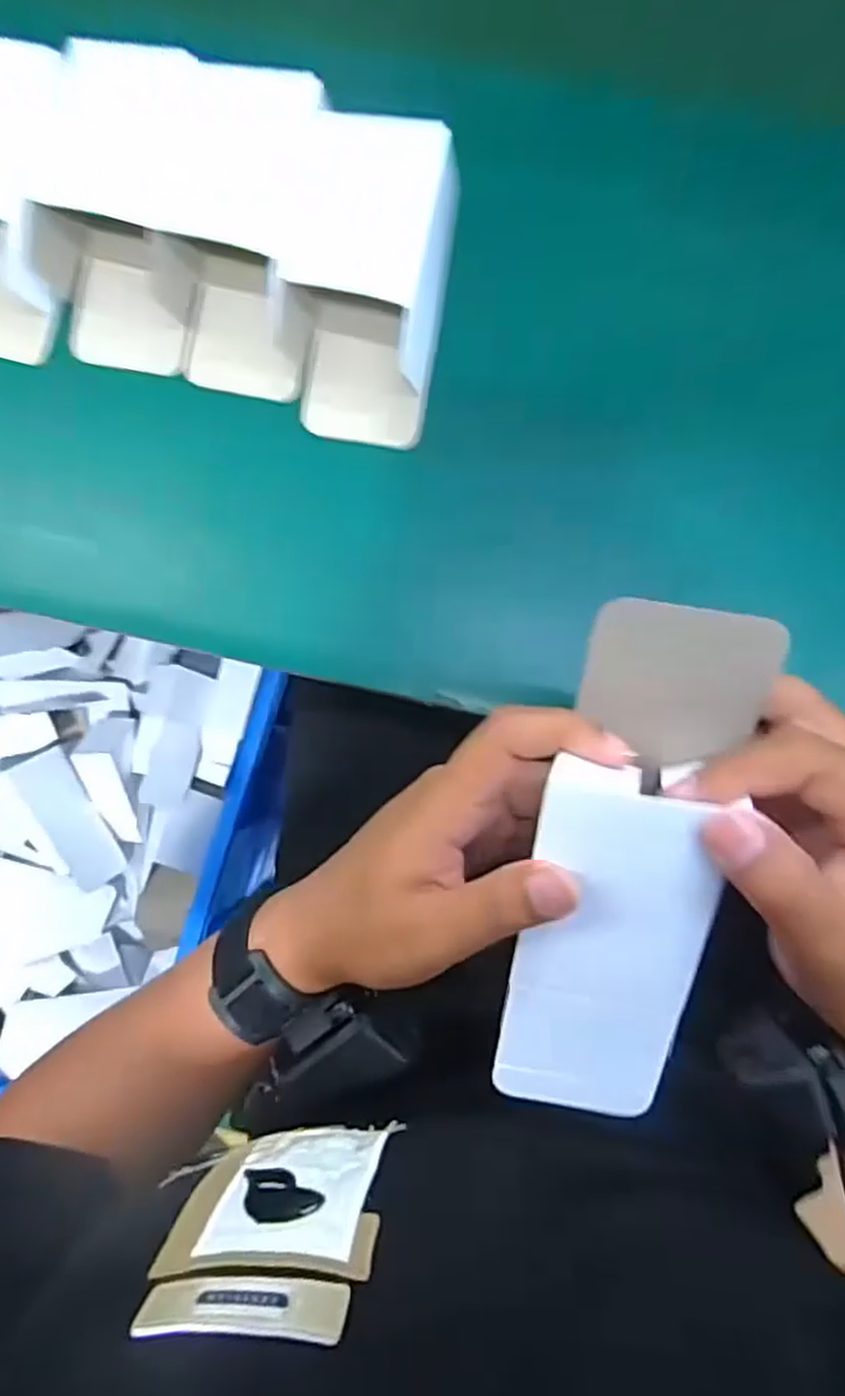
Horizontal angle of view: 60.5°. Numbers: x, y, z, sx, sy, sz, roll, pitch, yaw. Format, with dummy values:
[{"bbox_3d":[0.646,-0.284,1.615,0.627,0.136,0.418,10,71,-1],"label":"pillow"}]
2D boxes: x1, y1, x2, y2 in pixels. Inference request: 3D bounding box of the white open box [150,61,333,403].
[{"bbox_3d":[-0.094,-0.238,0.376,0.081,0.050,0.144,7,87,3],"label":"white open box"}]

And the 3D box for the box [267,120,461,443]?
[{"bbox_3d":[-0.029,-0.209,0.373,0.077,0.053,0.139,11,87,4],"label":"box"}]

